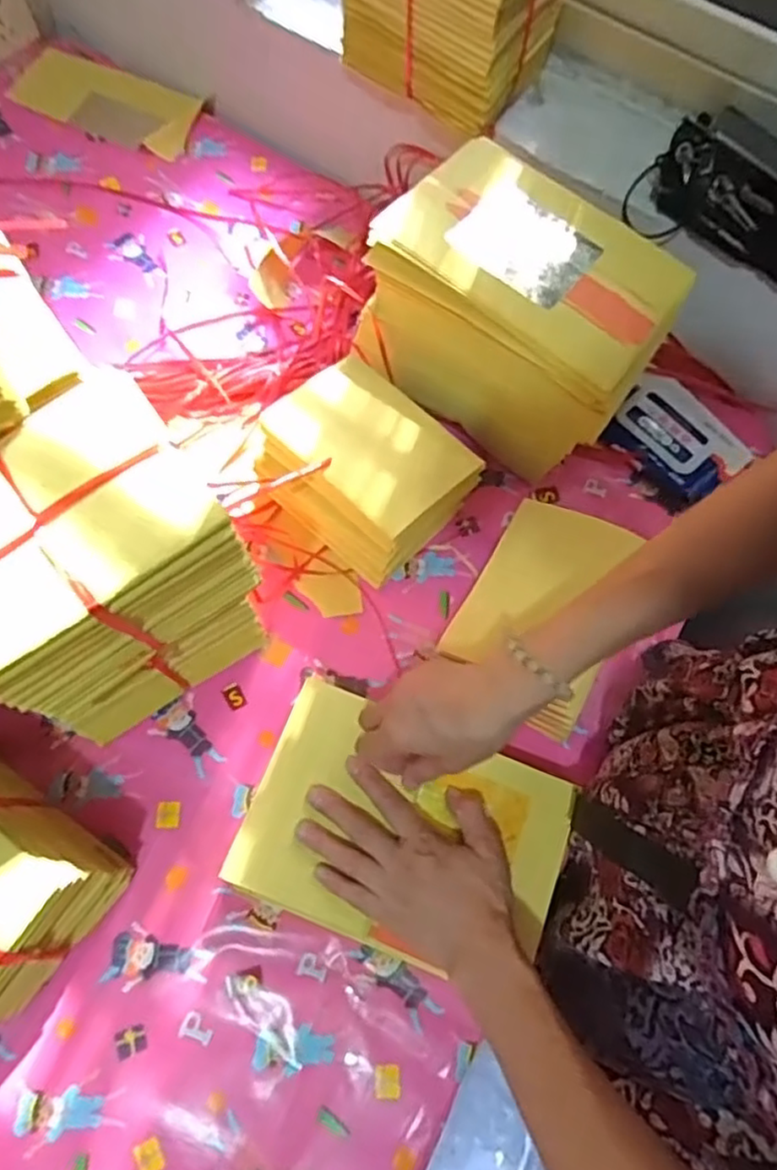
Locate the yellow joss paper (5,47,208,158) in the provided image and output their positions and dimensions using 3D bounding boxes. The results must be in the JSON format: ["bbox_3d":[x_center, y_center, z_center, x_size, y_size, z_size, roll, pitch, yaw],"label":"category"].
[{"bbox_3d":[-0.340,-0.598,0.836,0.221,0.029,0.121,24,67,2],"label":"yellow joss paper"}]

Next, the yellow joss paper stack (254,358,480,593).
[{"bbox_3d":[-0.017,-0.102,0.614,0.165,0.112,0.131,36,70,12],"label":"yellow joss paper stack"}]

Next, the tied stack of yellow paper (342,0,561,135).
[{"bbox_3d":[0.059,-0.534,0.597,0.176,0.150,0.130,35,70,12],"label":"tied stack of yellow paper"}]

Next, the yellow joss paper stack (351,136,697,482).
[{"bbox_3d":[0.121,-0.248,0.628,0.239,0.163,0.168,34,70,11],"label":"yellow joss paper stack"}]

